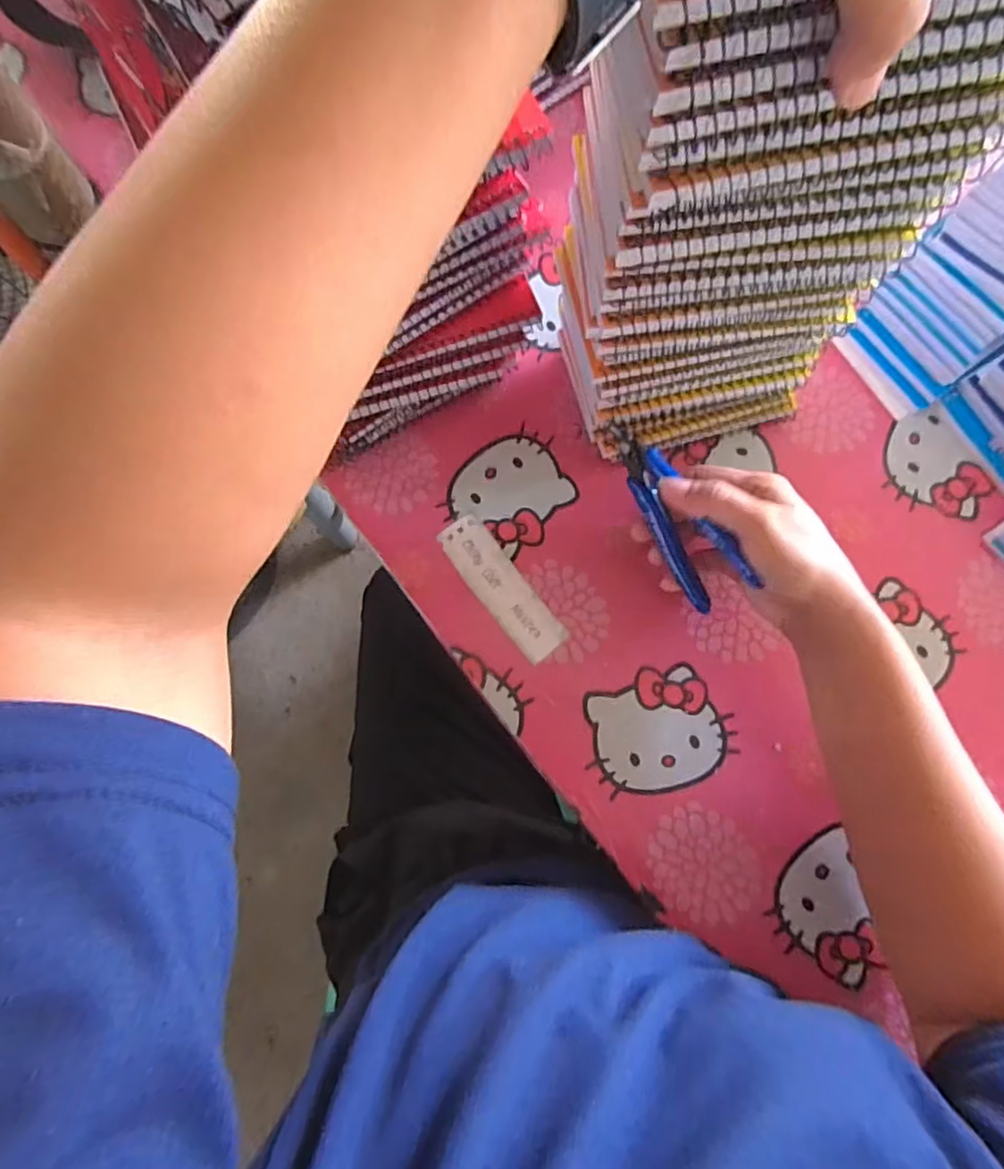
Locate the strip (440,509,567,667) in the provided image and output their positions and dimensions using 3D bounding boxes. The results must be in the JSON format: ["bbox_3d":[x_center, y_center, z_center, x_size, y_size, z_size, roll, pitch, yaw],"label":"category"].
[{"bbox_3d":[0.000,0.002,0.399,0.032,0.004,0.105,-37,81,-7],"label":"strip"}]

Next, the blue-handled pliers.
[{"bbox_3d":[0.099,-0.042,0.352,0.020,0.050,0.120,-29,87,-5],"label":"blue-handled pliers"}]

